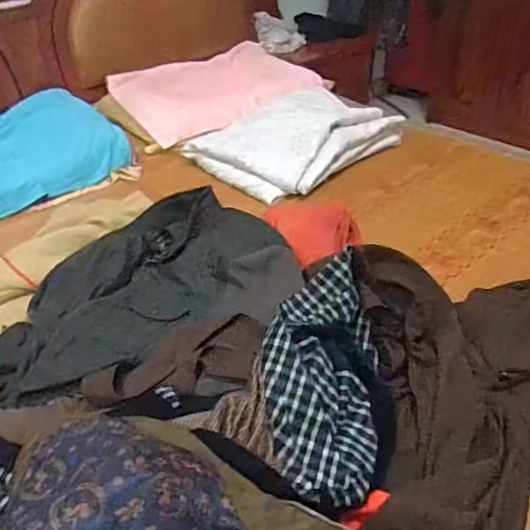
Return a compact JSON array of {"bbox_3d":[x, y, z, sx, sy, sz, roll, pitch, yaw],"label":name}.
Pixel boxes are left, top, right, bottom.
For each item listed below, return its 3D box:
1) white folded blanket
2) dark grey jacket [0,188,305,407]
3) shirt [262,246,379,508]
[{"bbox_3d":[0.090,-0.367,1.551,0.476,0.158,0.379,-31,45,-33],"label":"white folded blanket"},{"bbox_3d":[-0.222,0.039,0.958,0.499,0.137,0.395,-13,37,-15],"label":"dark grey jacket"},{"bbox_3d":[0.078,0.144,0.751,0.147,0.123,0.319,4,36,8],"label":"shirt"}]

